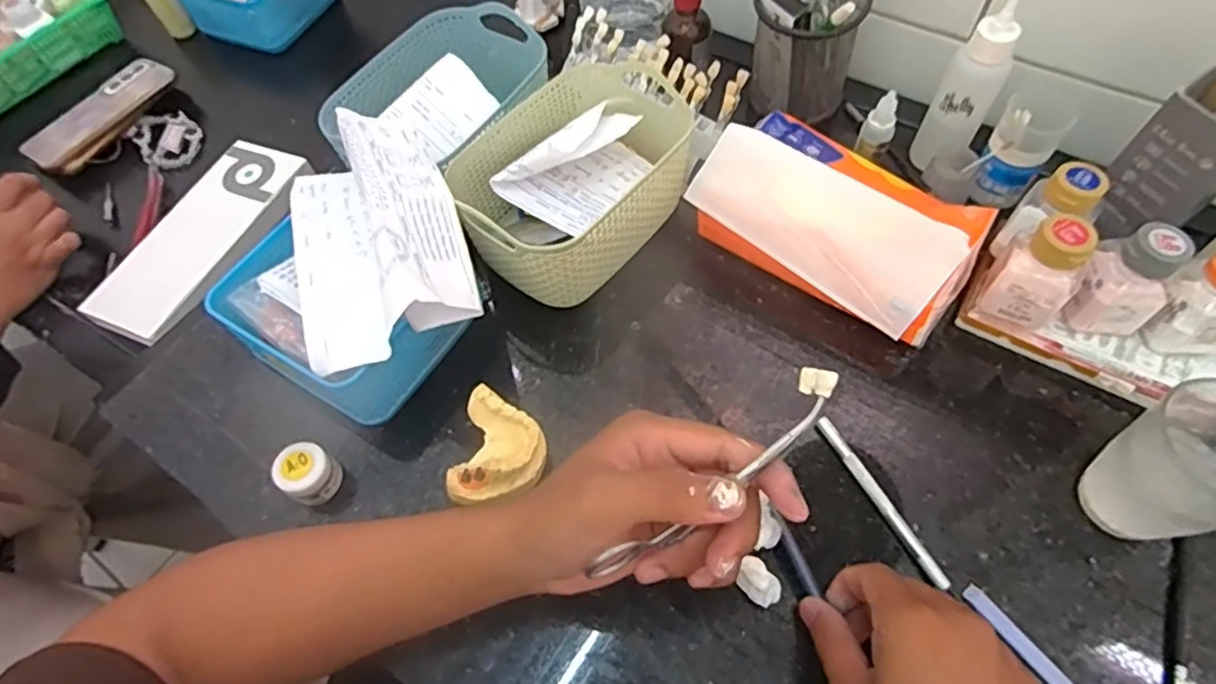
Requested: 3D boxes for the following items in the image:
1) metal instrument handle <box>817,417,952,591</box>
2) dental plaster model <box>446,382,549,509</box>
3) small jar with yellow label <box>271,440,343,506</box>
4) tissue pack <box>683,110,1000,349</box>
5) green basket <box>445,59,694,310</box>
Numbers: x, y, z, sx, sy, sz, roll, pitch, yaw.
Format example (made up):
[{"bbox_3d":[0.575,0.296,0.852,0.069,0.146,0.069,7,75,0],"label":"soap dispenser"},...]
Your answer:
[{"bbox_3d":[0.163,0.094,0.395,0.011,0.009,0.113,-26,61,-10],"label":"metal instrument handle"},{"bbox_3d":[-0.064,0.070,0.414,0.056,0.027,0.073,6,60,8],"label":"dental plaster model"},{"bbox_3d":[-0.188,0.083,0.412,0.029,0.031,0.032,31,66,21],"label":"small jar with yellow label"},{"bbox_3d":[0.160,-0.086,0.461,0.184,0.079,0.103,35,68,22],"label":"tissue pack"},{"bbox_3d":[-0.015,-0.122,0.490,0.122,0.085,0.198,34,67,22],"label":"green basket"}]

